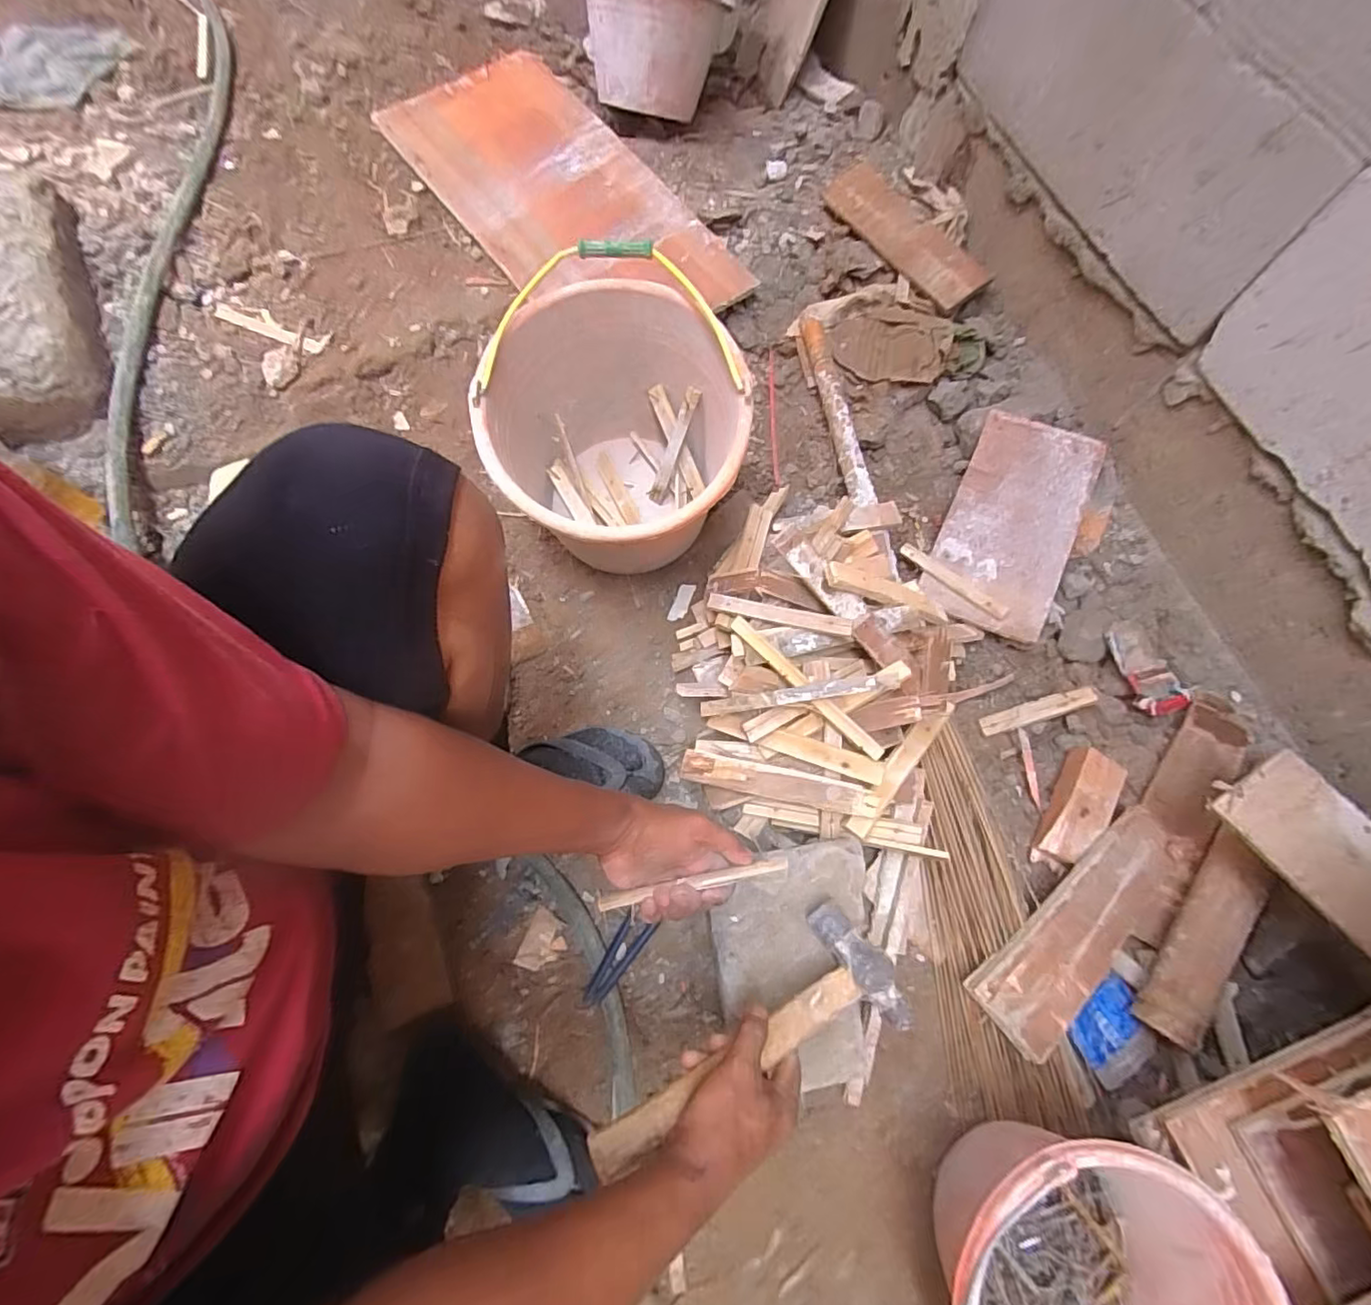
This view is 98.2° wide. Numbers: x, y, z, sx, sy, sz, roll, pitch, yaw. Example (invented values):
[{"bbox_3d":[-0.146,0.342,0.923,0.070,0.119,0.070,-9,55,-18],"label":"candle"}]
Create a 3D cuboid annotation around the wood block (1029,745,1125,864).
[{"bbox_3d":[0.473,0.187,0.717,0.057,0.039,0.144,35,74,10],"label":"wood block"}]

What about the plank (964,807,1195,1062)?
[{"bbox_3d":[0.444,0.297,0.655,0.317,0.022,0.095,-34,82,-19],"label":"plank"}]

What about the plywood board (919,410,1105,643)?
[{"bbox_3d":[0.447,-0.177,0.813,0.160,0.015,0.305,24,80,13],"label":"plywood board"}]

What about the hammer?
[{"bbox_3d":[0.054,0.316,0.488,0.285,0.037,0.105,-18,74,-25],"label":"hammer"}]

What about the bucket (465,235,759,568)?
[{"bbox_3d":[-0.078,-0.243,0.708,0.270,0.237,0.326,-4,69,-3],"label":"bucket"}]

